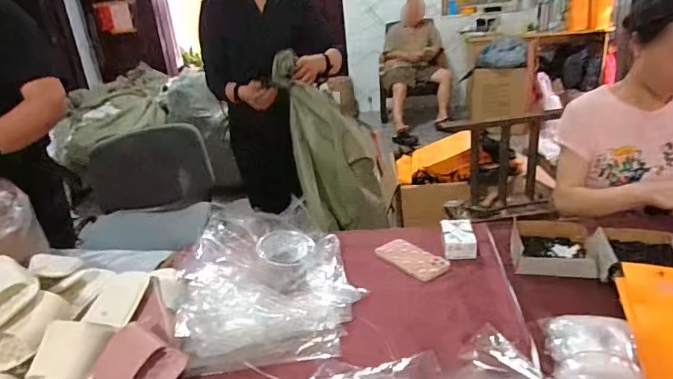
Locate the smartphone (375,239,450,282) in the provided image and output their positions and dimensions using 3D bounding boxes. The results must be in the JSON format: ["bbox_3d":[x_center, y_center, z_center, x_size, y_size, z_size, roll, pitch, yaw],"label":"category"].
[{"bbox_3d":[0.160,0.149,0.997,0.085,0.007,0.161,-21,27,-32],"label":"smartphone"}]

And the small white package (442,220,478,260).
[{"bbox_3d":[0.272,0.106,1.024,0.069,0.034,0.122,-2,23,9],"label":"small white package"}]

